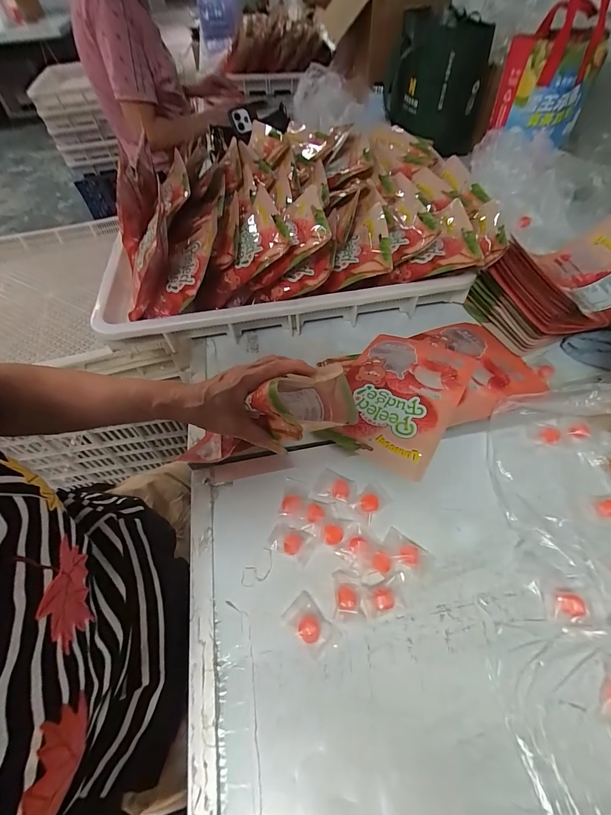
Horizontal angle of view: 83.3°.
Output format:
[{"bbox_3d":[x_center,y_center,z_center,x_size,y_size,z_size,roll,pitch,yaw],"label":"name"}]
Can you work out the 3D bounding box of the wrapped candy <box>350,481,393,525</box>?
[{"bbox_3d":[0.076,0.110,0.401,0.049,0.012,0.031,-41,63,-21],"label":"wrapped candy"}]

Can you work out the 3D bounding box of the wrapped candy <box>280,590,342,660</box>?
[{"bbox_3d":[0.006,0.213,0.335,0.055,0.013,0.034,38,67,25],"label":"wrapped candy"}]

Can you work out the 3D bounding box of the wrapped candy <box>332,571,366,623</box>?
[{"bbox_3d":[0.043,0.190,0.347,0.029,0.013,0.044,-4,56,1],"label":"wrapped candy"}]

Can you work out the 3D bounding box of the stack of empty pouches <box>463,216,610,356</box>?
[{"bbox_3d":[0.400,-0.183,0.514,0.214,0.099,0.160,-16,57,-6],"label":"stack of empty pouches"}]

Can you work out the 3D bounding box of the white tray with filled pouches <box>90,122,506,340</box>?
[{"bbox_3d":[-0.027,-0.343,0.633,0.654,0.143,0.442,-8,56,-2],"label":"white tray with filled pouches"}]

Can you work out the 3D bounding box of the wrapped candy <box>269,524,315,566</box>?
[{"bbox_3d":[-0.016,0.148,0.380,0.049,0.011,0.030,19,60,16],"label":"wrapped candy"}]

